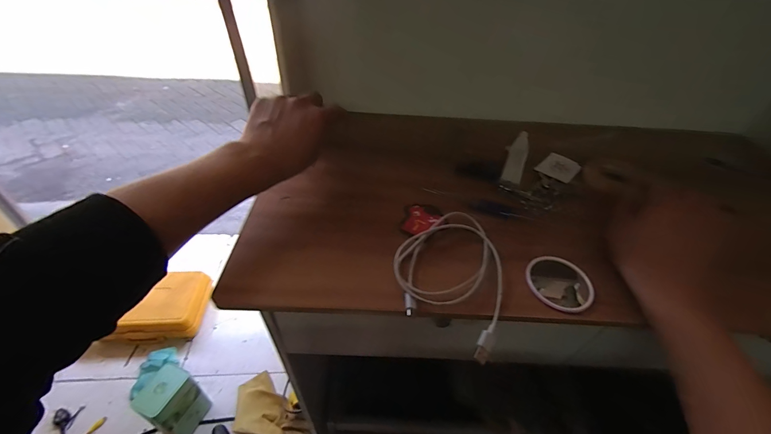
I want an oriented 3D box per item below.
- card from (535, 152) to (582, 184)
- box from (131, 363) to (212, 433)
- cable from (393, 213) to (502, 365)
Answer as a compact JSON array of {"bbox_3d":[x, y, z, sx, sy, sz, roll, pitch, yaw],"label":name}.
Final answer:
[{"bbox_3d":[0.252,-0.073,0.479,0.048,0.004,0.066,35,52,27],"label":"card"},{"bbox_3d":[-0.510,0.453,0.800,0.088,0.188,0.116,17,46,12],"label":"box"},{"bbox_3d":[0.073,0.050,0.340,0.115,0.016,0.145,24,48,18],"label":"cable"}]

